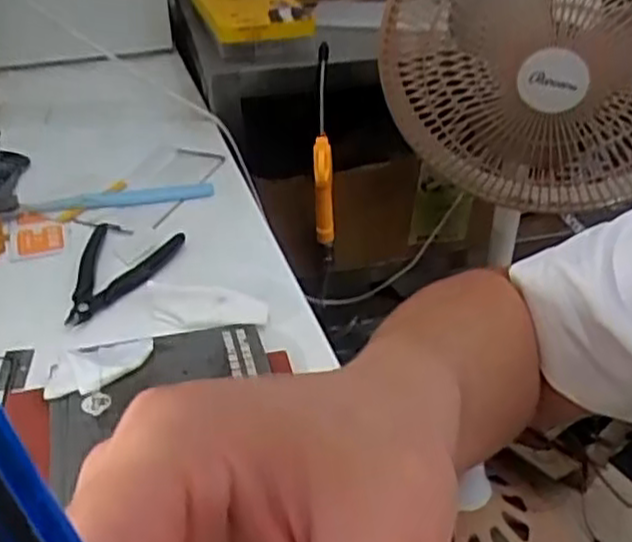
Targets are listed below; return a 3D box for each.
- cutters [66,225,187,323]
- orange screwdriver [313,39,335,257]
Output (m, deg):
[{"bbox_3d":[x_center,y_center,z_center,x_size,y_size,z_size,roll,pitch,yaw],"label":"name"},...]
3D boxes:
[{"bbox_3d":[-0.151,-0.001,0.545,0.077,0.009,0.110,9,35,14],"label":"cutters"},{"bbox_3d":[0.009,-0.114,0.812,0.022,0.253,0.032,-1,34,0],"label":"orange screwdriver"}]

